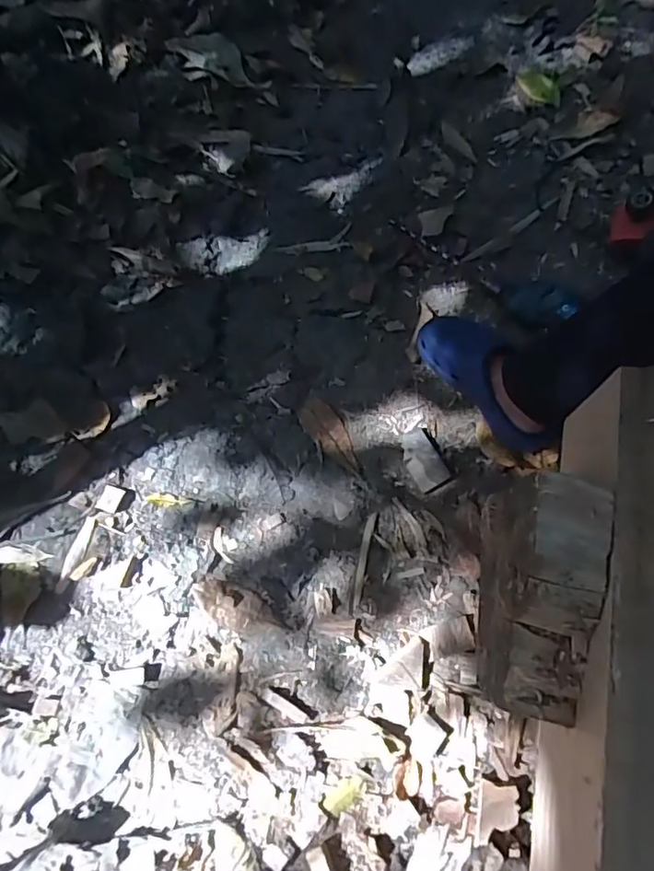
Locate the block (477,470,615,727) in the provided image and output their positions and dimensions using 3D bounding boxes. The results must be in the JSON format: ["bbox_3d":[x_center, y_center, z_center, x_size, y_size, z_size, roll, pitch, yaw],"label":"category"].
[{"bbox_3d":[0.161,0.124,0.412,0.065,0.109,0.166,8,70,8],"label":"block"}]

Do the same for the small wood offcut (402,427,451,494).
[{"bbox_3d":[0.146,0.037,0.821,0.049,0.014,0.092,-28,70,-8],"label":"small wood offcut"}]

